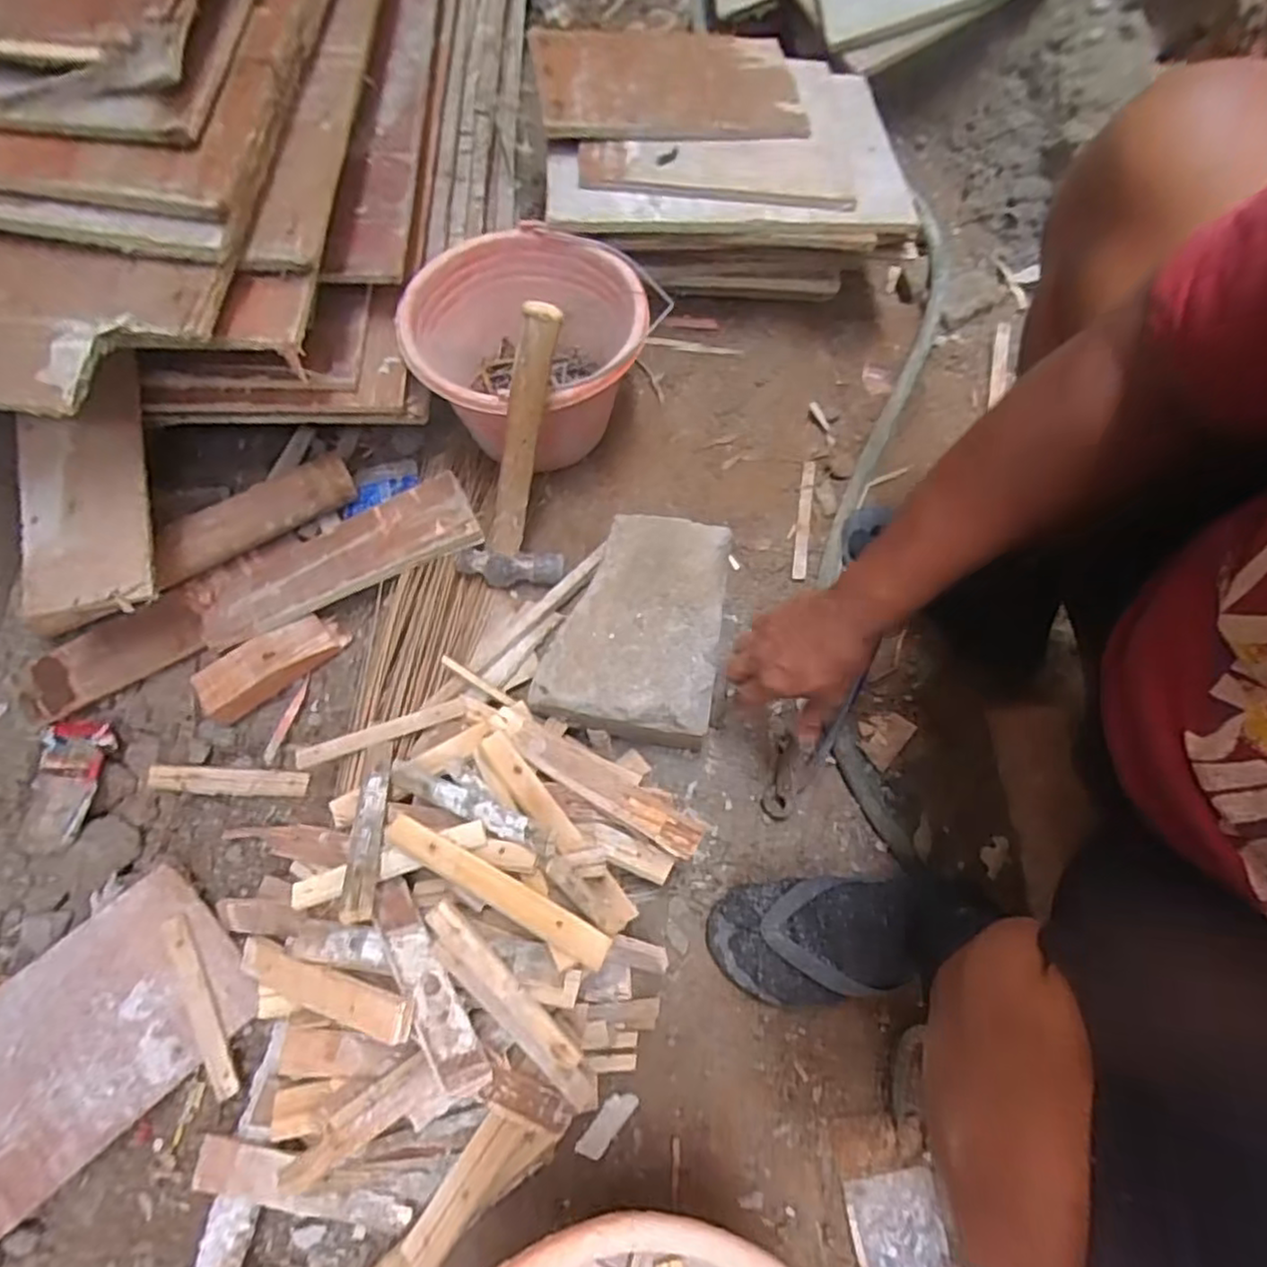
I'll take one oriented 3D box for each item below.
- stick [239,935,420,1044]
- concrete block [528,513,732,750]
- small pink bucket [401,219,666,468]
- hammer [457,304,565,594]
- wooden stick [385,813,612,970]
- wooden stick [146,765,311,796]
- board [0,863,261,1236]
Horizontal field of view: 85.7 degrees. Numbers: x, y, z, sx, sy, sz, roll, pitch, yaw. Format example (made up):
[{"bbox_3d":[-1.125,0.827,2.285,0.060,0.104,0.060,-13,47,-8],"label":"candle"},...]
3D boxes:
[{"bbox_3d":[-0.246,0.265,0.517,0.252,0.019,0.030,-9,59,39],"label":"stick"},{"bbox_3d":[0.004,-0.004,0.684,0.165,0.105,0.208,7,70,4],"label":"concrete block"},{"bbox_3d":[-0.114,-0.299,0.768,0.240,0.178,0.243,0,70,1],"label":"small pink bucket"},{"bbox_3d":[-0.105,-0.169,0.660,0.097,0.285,0.048,22,41,7],"label":"hammer"},{"bbox_3d":[-0.104,0.192,0.516,0.189,0.015,0.026,27,72,10],"label":"wooden stick"},{"bbox_3d":[-0.406,0.147,0.684,0.159,0.011,0.026,3,70,2],"label":"wooden stick"},{"bbox_3d":[-0.483,0.359,0.562,0.157,0.011,0.301,43,64,12],"label":"board"}]

